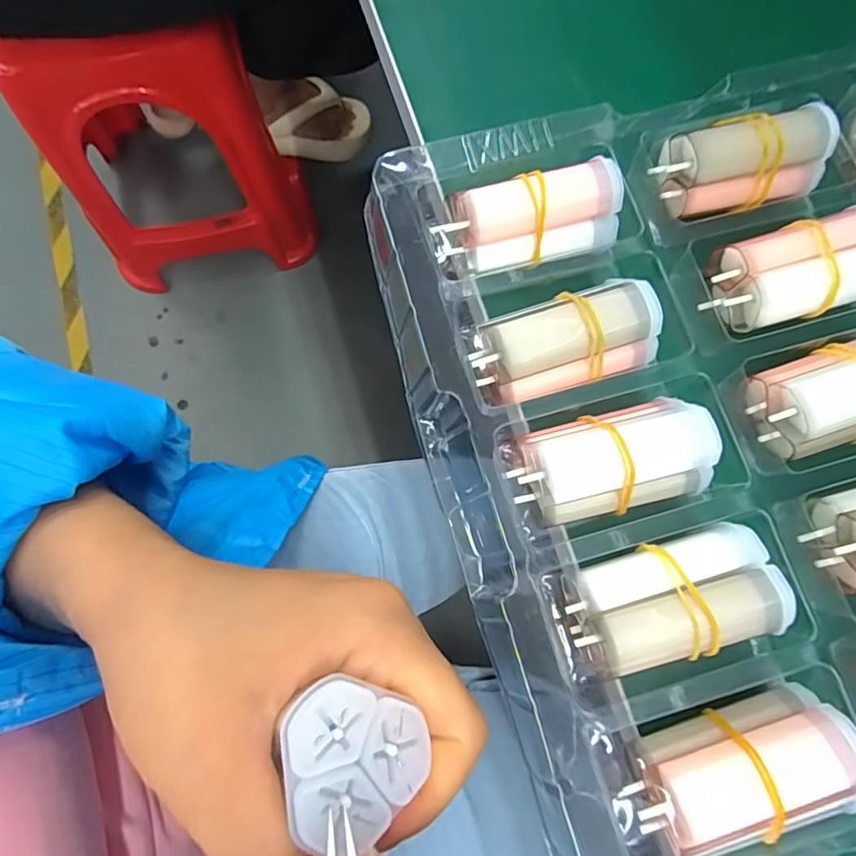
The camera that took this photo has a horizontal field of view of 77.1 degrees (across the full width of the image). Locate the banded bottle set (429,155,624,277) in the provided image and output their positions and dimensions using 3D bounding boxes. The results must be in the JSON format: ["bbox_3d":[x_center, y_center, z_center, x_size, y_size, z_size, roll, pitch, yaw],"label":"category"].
[{"bbox_3d":[0.042,-0.084,0.219,0.072,0.020,0.030,-12,77,-4],"label":"banded bottle set"}]

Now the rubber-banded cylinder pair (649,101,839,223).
[{"bbox_3d":[0.134,-0.112,0.226,0.068,0.026,0.032,-6,77,-3],"label":"rubber-banded cylinder pair"}]

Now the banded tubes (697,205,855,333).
[{"bbox_3d":[0.151,-0.062,0.216,0.070,0.023,0.036,-17,78,-5],"label":"banded tubes"}]

